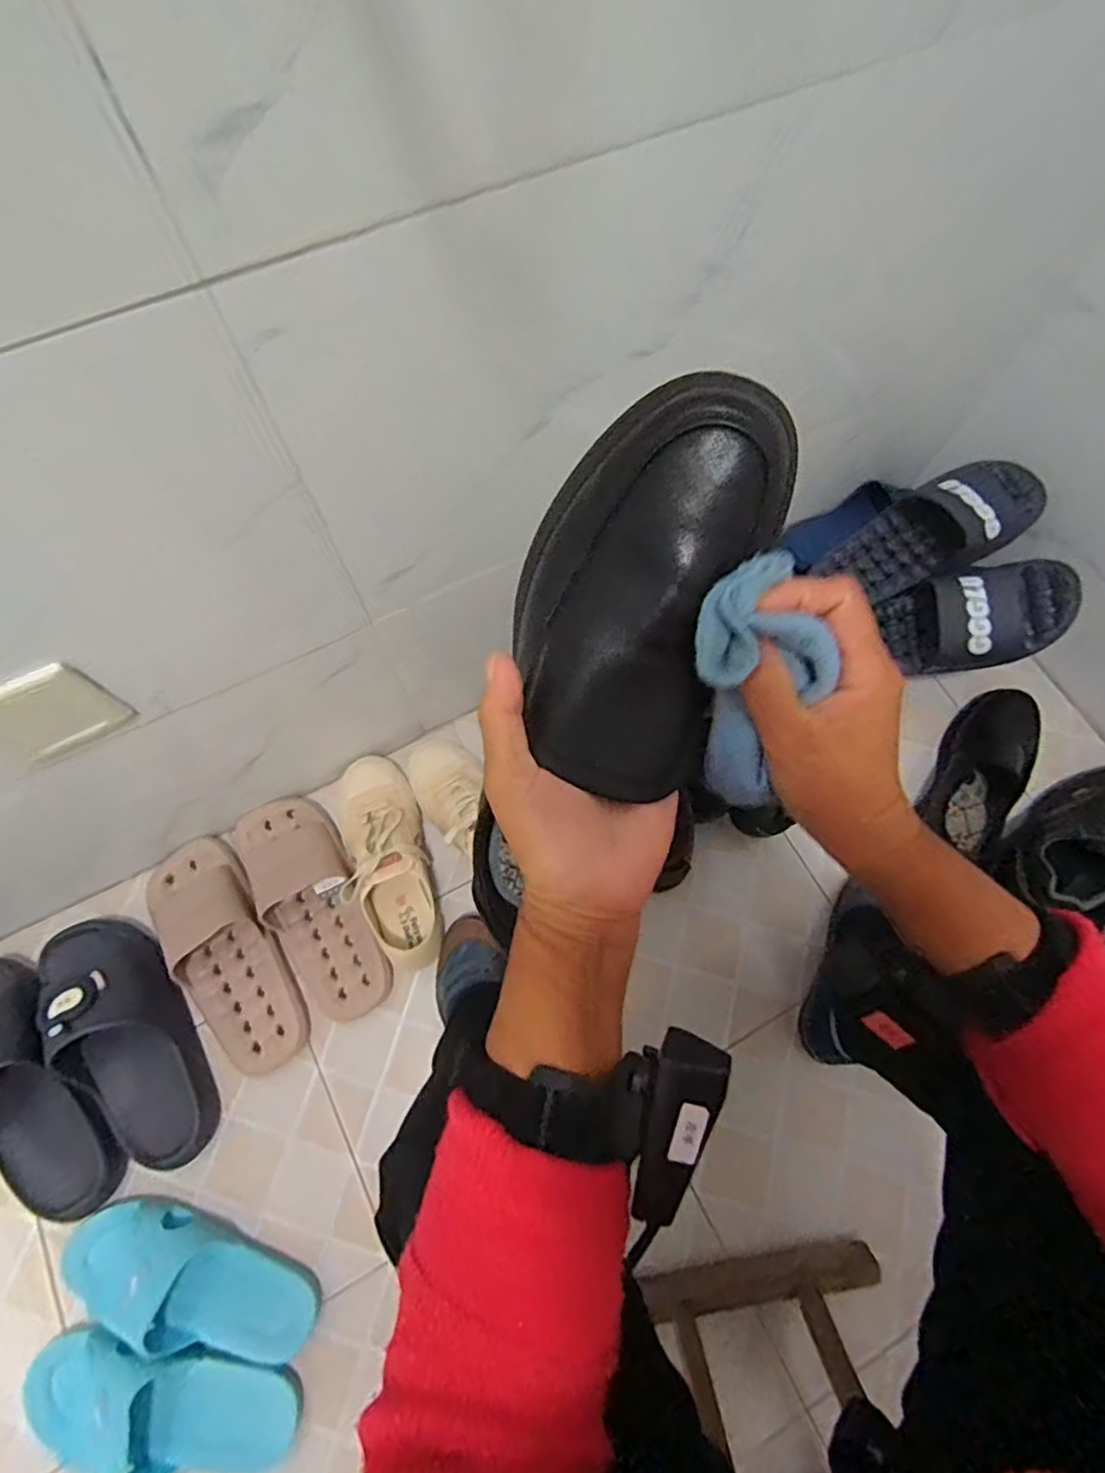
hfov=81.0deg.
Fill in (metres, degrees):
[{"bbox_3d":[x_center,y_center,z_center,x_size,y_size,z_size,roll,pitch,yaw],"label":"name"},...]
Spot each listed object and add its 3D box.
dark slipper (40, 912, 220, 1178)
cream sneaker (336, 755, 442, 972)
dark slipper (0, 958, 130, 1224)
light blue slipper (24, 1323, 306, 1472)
[{"bbox_3d":[-0.442,0.309,0.672,0.118,0.086,0.271,-33,74,-12],"label":"dark slipper"},{"bbox_3d":[-0.188,0.137,0.742,0.102,0.075,0.251,-21,72,-9],"label":"cream sneaker"},{"bbox_3d":[-0.539,0.350,0.649,0.124,0.071,0.279,-39,76,-14],"label":"dark slipper"},{"bbox_3d":[-0.368,0.631,0.610,0.245,0.079,0.114,6,71,1],"label":"light blue slipper"}]

